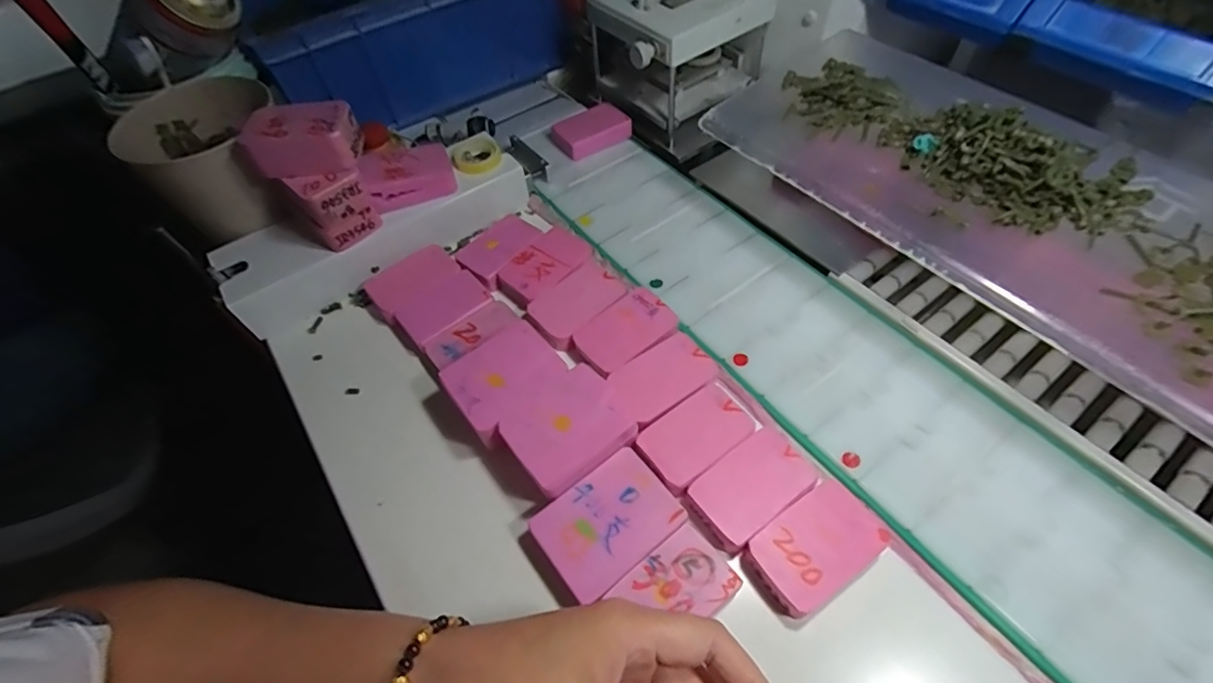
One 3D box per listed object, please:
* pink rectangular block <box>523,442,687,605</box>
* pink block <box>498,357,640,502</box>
[{"bbox_3d":[-0.002,0.111,0.312,0.084,0.022,0.058,-33,60,-21],"label":"pink rectangular block"},{"bbox_3d":[-0.024,0.055,0.329,0.070,0.021,0.056,-34,60,-22],"label":"pink block"}]

